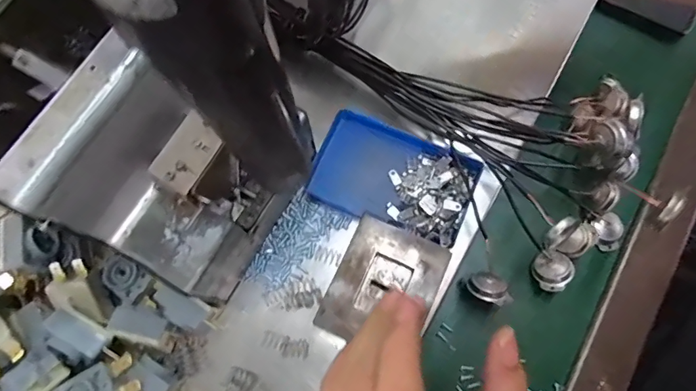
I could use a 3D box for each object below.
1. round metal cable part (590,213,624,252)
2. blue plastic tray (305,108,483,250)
[{"bbox_3d":[0.198,0.027,0.340,0.024,0.010,0.026,0,75,0],"label":"round metal cable part"},{"bbox_3d":[0.032,-0.015,0.330,0.114,0.013,0.070,24,76,7],"label":"blue plastic tray"}]

